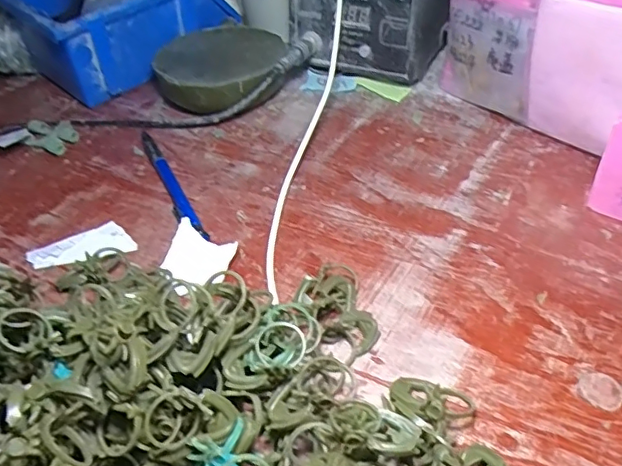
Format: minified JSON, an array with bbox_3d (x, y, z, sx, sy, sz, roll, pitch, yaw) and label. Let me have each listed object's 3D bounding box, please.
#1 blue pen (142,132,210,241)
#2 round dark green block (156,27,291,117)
[{"bbox_3d":[-0.101,-0.037,0.399,0.012,0.010,0.138,-21,46,-16],"label":"blue pen"},{"bbox_3d":[-0.076,-0.139,0.485,0.108,0.037,0.115,-3,44,2],"label":"round dark green block"}]

